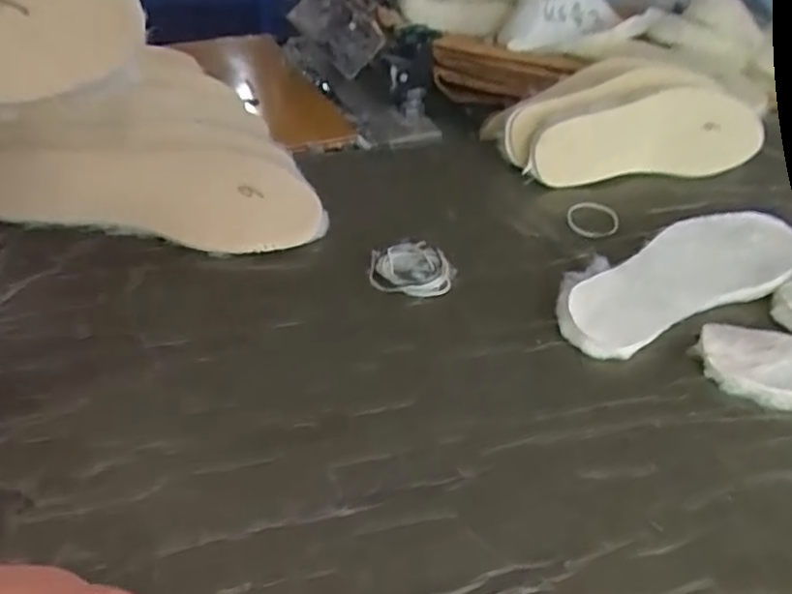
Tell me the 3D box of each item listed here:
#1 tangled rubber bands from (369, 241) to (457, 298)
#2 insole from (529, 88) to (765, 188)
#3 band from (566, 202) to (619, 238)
[{"bbox_3d":[0.013,-0.024,0.525,0.066,0.014,0.053,6,41,-1],"label":"tangled rubber bands"},{"bbox_3d":[0.265,-0.167,0.667,0.272,0.087,0.020,-7,6,-16],"label":"insole"},{"bbox_3d":[0.185,-0.072,0.601,0.047,0.005,0.054,1,47,2],"label":"band"}]

